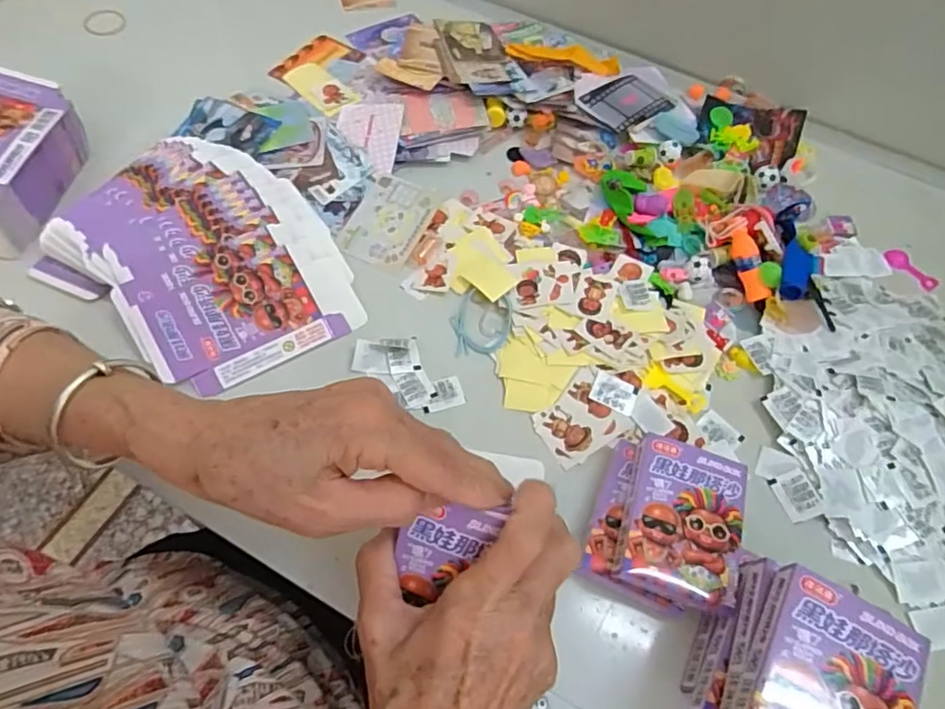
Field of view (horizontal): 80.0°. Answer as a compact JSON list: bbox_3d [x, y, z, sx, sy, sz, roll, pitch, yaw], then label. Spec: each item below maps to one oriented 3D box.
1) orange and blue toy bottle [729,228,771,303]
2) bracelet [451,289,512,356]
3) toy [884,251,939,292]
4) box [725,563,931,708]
[{"bbox_3d":[0.228,-0.074,0.465,0.018,0.016,0.059,-10,81,-9],"label":"orange and blue toy bottle"},{"bbox_3d":[0.008,-0.027,0.445,0.048,0.011,0.057,-5,61,-6],"label":"bracelet"},{"bbox_3d":[0.390,-0.076,0.500,0.049,0.010,0.014,41,66,18],"label":"toy"},{"bbox_3d":[0.164,0.156,0.261,0.068,0.015,0.089,31,63,14],"label":"box"}]

